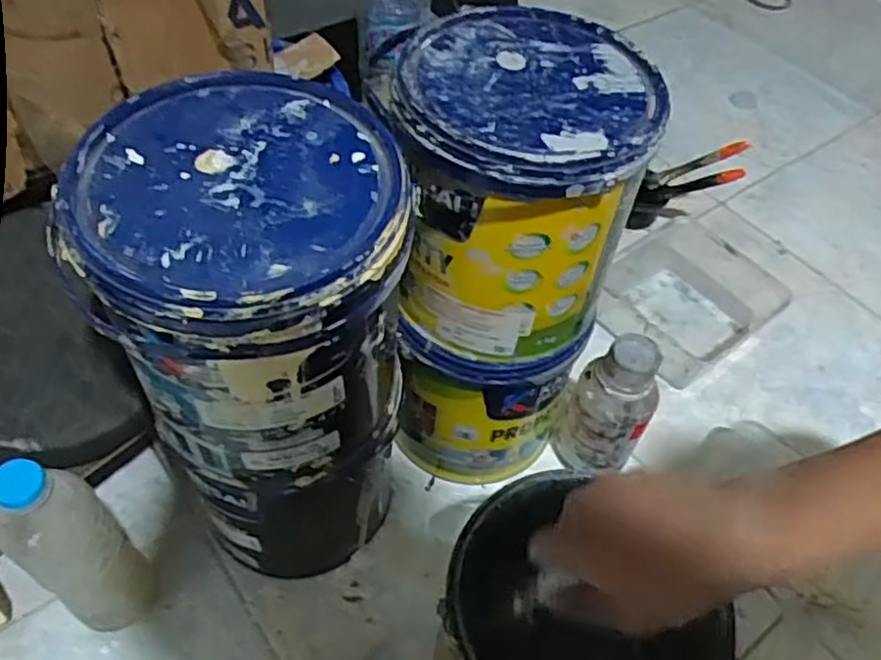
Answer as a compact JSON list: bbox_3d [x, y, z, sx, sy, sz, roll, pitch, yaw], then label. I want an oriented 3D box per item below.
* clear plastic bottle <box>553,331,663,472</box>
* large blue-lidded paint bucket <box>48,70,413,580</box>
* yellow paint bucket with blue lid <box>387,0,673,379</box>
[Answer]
[{"bbox_3d":[0.157,0.080,0.684,0.079,0.172,0.058,11,51,4],"label":"clear plastic bottle"},{"bbox_3d":[-0.110,-0.015,0.459,0.179,0.207,0.184,4,51,-2],"label":"large blue-lidded paint bucket"},{"bbox_3d":[0.052,-0.092,0.543,0.160,0.207,0.174,2,51,-3],"label":"yellow paint bucket with blue lid"}]

